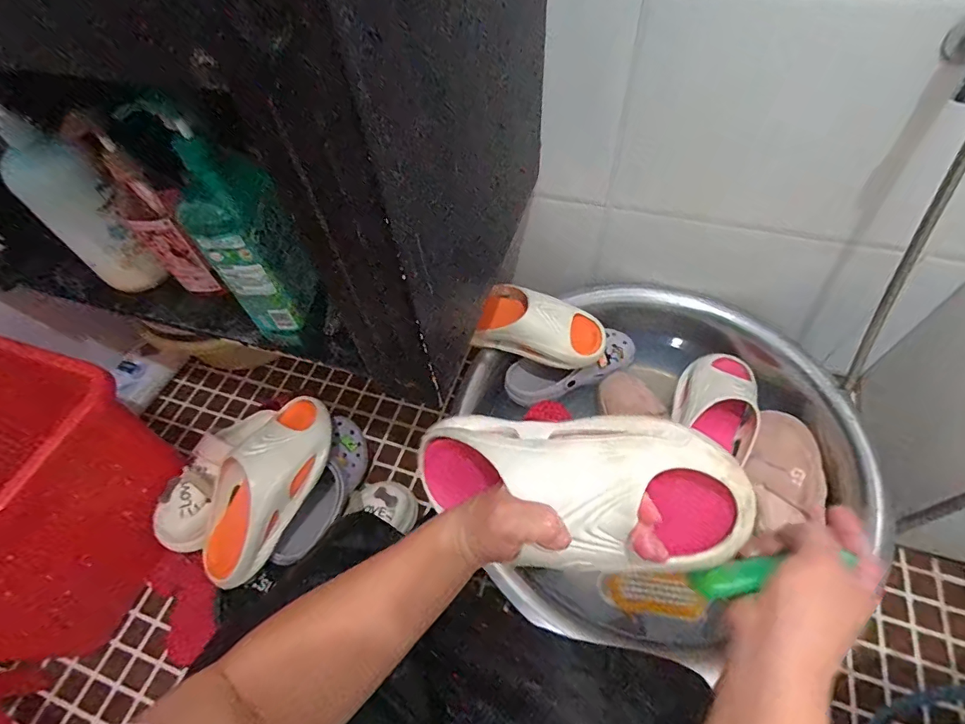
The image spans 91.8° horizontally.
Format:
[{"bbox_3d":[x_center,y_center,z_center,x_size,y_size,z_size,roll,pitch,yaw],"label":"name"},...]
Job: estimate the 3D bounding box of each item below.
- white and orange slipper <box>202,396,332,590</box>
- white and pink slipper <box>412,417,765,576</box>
[{"bbox_3d":[-0.312,0.182,0.683,0.121,0.090,0.273,24,73,12],"label":"white and orange slipper"},{"bbox_3d":[0.050,0.088,0.344,0.251,0.070,0.100,3,54,32],"label":"white and pink slipper"}]

